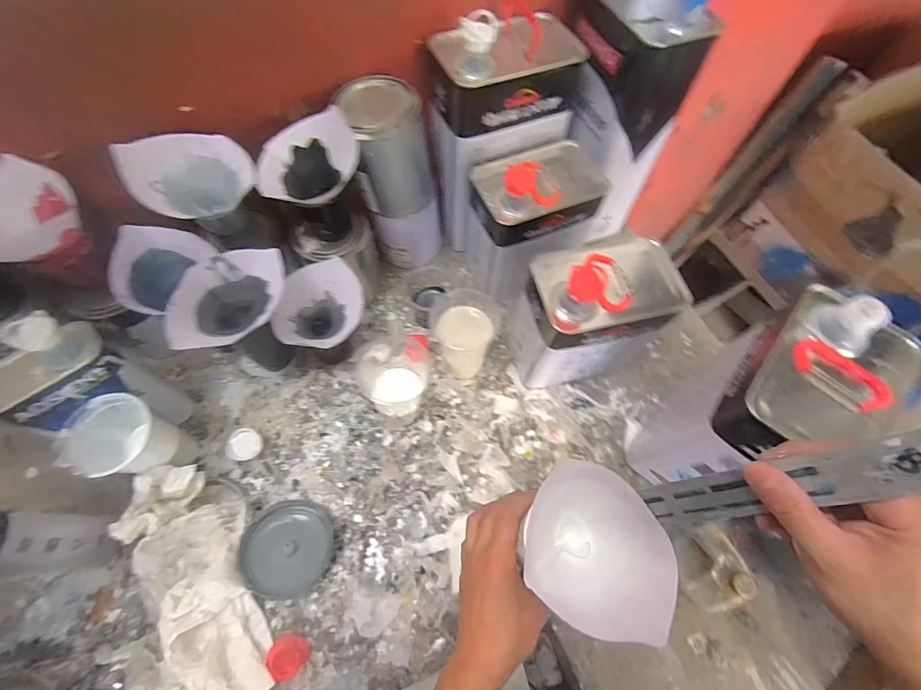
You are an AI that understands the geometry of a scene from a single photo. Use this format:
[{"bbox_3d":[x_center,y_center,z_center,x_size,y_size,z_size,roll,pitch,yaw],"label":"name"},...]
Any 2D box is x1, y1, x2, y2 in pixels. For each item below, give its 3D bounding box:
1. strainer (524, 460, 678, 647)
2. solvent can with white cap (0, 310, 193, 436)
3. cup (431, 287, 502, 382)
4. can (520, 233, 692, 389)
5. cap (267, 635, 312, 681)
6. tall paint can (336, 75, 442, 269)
[{"bbox_3d":[0.108,0.175,0.349,0.124,0.084,0.103,41,70,16],"label":"strainer"},{"bbox_3d":[-0.415,0.060,0.471,0.104,0.229,0.068,-39,72,-17],"label":"solvent can with white cap"},{"bbox_3d":[0.004,-0.011,0.566,0.086,0.129,0.076,13,65,4],"label":"cup"},{"bbox_3d":[0.173,-0.033,0.536,0.180,0.213,0.101,-13,66,-7],"label":"can"},{"bbox_3d":[-0.192,0.345,0.455,0.039,0.011,0.040,1,65,-1],"label":"cap"},{"bbox_3d":[-0.089,-0.225,0.591,0.111,0.255,0.095,-5,65,-4],"label":"tall paint can"}]

